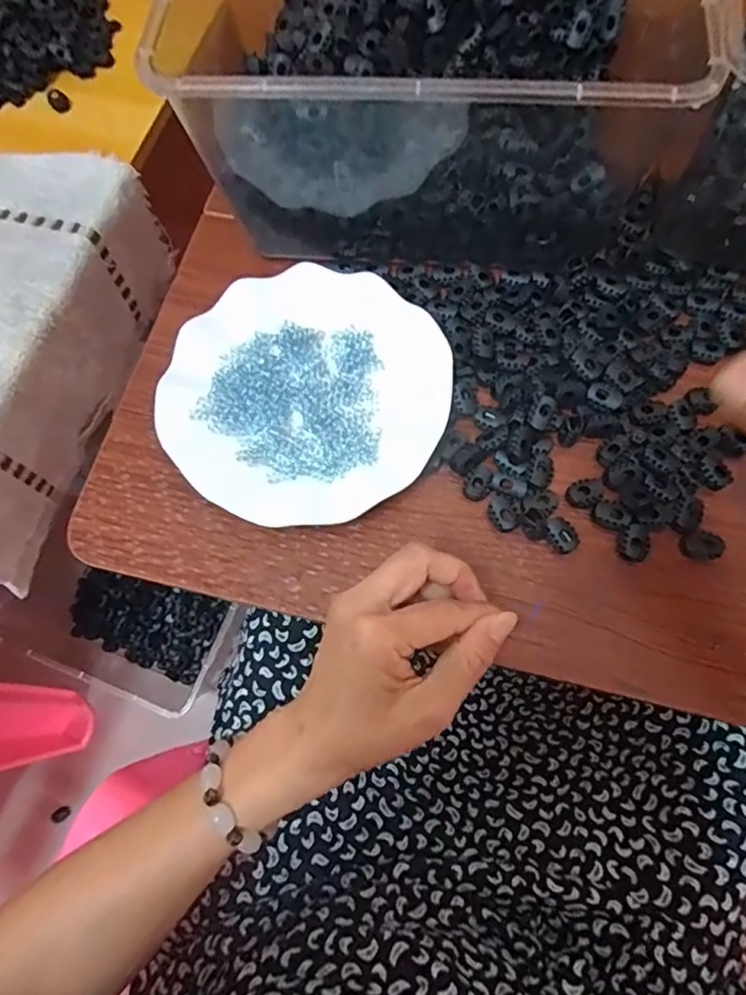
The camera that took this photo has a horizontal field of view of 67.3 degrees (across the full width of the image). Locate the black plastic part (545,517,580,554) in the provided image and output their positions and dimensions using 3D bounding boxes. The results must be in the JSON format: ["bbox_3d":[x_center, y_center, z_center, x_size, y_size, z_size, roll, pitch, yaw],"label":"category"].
[{"bbox_3d":[0.116,0.023,0.344,0.018,0.008,0.023,-30,72,-8],"label":"black plastic part"}]

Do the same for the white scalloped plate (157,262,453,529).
[{"bbox_3d":[-0.043,-0.069,0.377,0.175,0.027,0.180,-1,71,2],"label":"white scalloped plate"}]

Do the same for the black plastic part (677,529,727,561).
[{"bbox_3d":[0.198,0.029,0.337,0.023,0.008,0.019,-9,71,-1],"label":"black plastic part"}]

